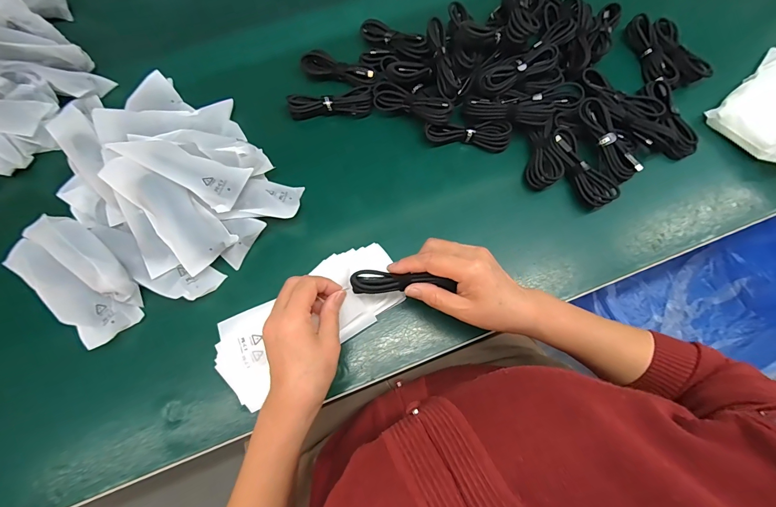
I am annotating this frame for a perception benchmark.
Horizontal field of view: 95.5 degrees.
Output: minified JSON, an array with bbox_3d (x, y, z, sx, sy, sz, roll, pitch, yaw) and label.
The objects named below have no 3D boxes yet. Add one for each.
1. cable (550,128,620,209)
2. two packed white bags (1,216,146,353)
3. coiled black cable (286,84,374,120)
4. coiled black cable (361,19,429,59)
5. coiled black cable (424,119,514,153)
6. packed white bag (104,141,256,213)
[{"bbox_3d":[0.241,-0.108,0.445,0.035,0.022,0.110,-27,76,-8],"label":"cable"},{"bbox_3d":[-0.343,0.022,0.387,0.163,0.039,0.081,40,77,10],"label":"two packed white bags"},{"bbox_3d":[-0.074,-0.198,0.468,0.110,0.022,0.037,-12,74,-4],"label":"coiled black cable"},{"bbox_3d":[0.007,-0.295,0.482,0.104,0.022,0.032,36,77,22],"label":"coiled black cable"},{"bbox_3d":[0.105,-0.156,0.460,0.110,0.030,0.033,6,74,1],"label":"coiled black cable"},{"bbox_3d":[-0.232,-0.099,0.393,0.146,0.017,0.052,25,68,4],"label":"packed white bag"}]

